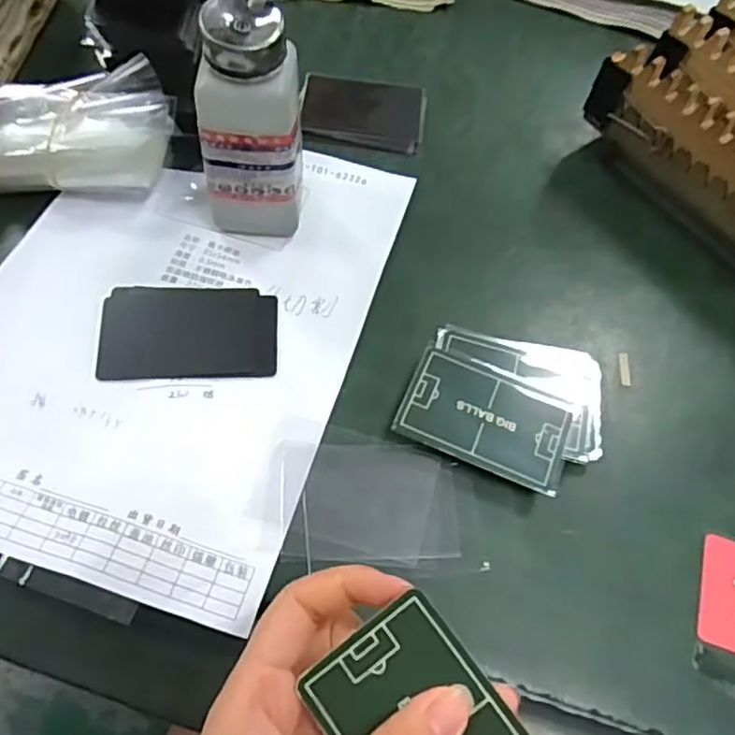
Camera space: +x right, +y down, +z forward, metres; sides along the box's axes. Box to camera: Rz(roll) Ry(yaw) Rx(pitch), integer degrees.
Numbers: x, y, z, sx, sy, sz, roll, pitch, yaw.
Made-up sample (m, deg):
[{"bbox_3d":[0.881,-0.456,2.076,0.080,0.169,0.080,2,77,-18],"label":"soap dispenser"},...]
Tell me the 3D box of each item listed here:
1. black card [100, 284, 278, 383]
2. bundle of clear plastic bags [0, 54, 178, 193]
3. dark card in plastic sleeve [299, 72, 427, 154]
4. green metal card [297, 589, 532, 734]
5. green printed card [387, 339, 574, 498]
[{"bbox_3d":[-0.100,-0.021,0.365,0.096,0.004,0.060,-2,63,-5],"label":"black card"},{"bbox_3d":[-0.181,-0.146,0.398,0.113,0.048,0.076,6,62,-1],"label":"bundle of clear plastic bags"},{"bbox_3d":[-0.003,-0.184,0.459,0.088,0.005,0.066,6,62,0],"label":"dark card in plastic sleeve"},{"bbox_3d":[0.022,0.123,0.209,0.052,0.004,0.083,-36,78,-6],"label":"green metal card"},{"bbox_3d":[0.063,0.025,0.338,0.086,0.004,0.055,22,64,7],"label":"green printed card"}]

